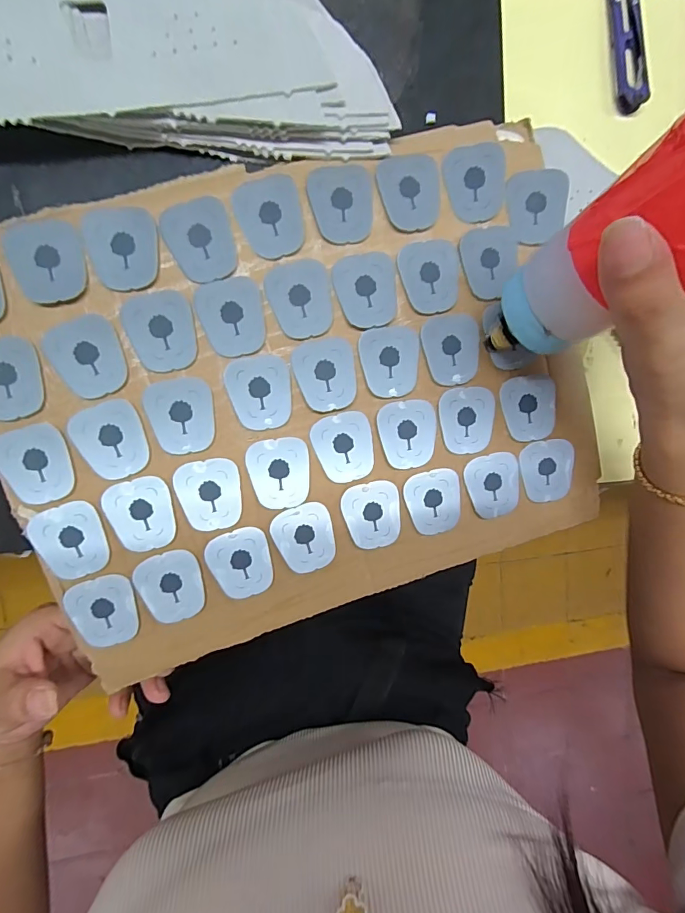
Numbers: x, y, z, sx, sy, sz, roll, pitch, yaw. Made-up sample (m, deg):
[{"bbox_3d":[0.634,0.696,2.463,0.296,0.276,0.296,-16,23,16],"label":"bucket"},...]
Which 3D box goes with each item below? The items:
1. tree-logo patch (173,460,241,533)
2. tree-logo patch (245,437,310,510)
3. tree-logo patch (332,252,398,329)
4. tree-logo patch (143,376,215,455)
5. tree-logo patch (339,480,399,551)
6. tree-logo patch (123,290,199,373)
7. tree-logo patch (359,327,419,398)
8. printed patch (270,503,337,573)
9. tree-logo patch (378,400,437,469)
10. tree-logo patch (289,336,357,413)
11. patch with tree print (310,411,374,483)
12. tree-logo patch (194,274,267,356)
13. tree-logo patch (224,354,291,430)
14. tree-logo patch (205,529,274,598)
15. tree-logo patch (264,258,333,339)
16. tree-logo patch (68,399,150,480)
[{"bbox_3d":[-0.072,0.021,0.231,0.032,0.004,0.038,-10,98,-9],"label":"tree-logo patch"},{"bbox_3d":[-0.034,0.010,0.235,0.033,0.004,0.038,-7,98,-10],"label":"tree-logo patch"},{"bbox_3d":[0.014,-0.090,0.231,0.033,0.004,0.038,-11,98,-9],"label":"tree-logo patch"},{"bbox_3d":[-0.084,-0.021,0.223,0.032,0.004,0.039,-13,99,-9],"label":"tree-logo patch"},{"bbox_3d":[0.018,0.035,0.249,0.033,0.004,0.038,-11,98,-9],"label":"tree-logo patch"},{"bbox_3d":[-0.092,-0.064,0.217,0.032,0.004,0.038,-10,98,-9],"label":"tree-logo patch"},{"bbox_3d":[0.026,-0.052,0.237,0.033,0.004,0.038,-2,97,-10],"label":"tree-logo patch"},{"bbox_3d":[-0.021,0.047,0.243,0.033,0.004,0.038,-20,100,-8],"label":"printed patch"},{"bbox_3d":[0.038,-0.012,0.244,0.033,0.004,0.038,-8,98,-10],"label":"tree-logo patch"},{"bbox_3d":[-0.009,-0.045,0.233,0.032,0.004,0.038,-13,99,-9],"label":"tree-logo patch"},{"bbox_3d":[0.001,-0.005,0.241,0.033,0.004,0.038,-12,98,-9],"label":"patch with tree print"},{"bbox_3d":[-0.057,-0.073,0.224,0.031,0.004,0.038,-17,98,-10],"label":"tree-logo patch"},{"bbox_3d":[-0.044,-0.034,0.228,0.032,0.004,0.039,-10,98,-9],"label":"tree-logo patch"},{"bbox_3d":[-0.056,0.060,0.240,0.032,0.004,0.038,-19,98,-8],"label":"tree-logo patch"},{"bbox_3d":[-0.022,-0.084,0.227,0.032,0.004,0.039,-17,99,-8],"label":"tree-logo patch"},{"bbox_3d":[-0.118,-0.008,0.219,0.032,0.004,0.038,-24,100,-7],"label":"tree-logo patch"}]

